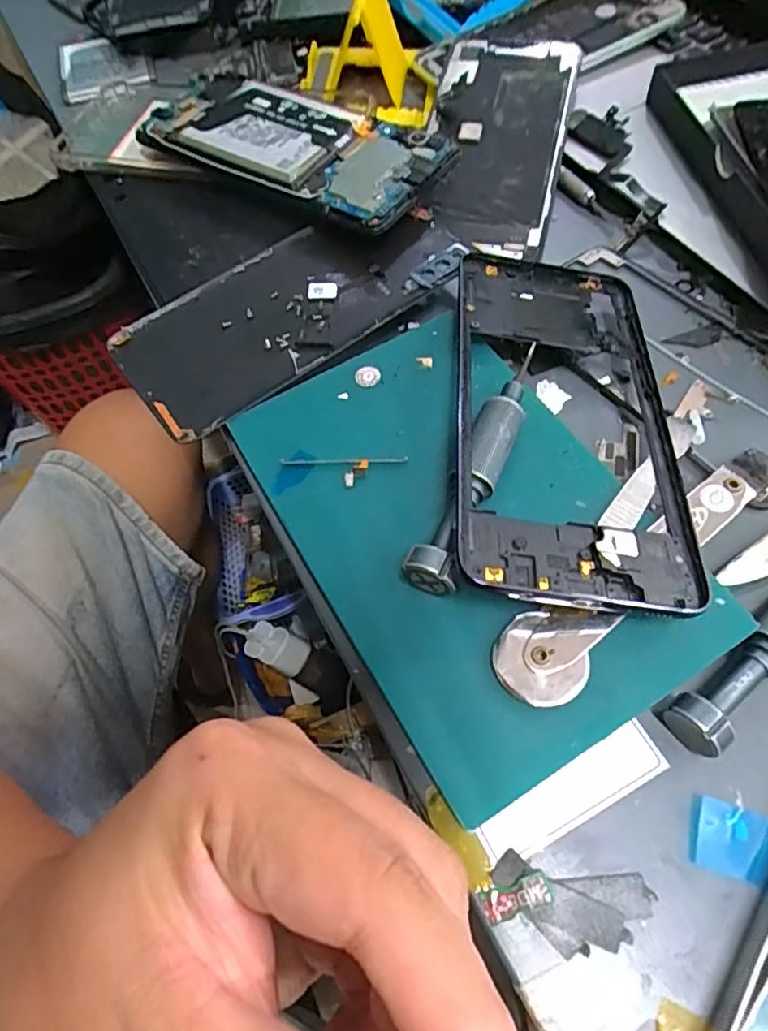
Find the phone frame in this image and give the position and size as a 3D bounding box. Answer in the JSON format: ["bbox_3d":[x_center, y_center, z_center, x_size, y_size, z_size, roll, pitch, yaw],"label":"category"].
[{"bbox_3d":[0.064,-0.042,0.212,0.077,0.009,0.164,7,54,-1],"label":"phone frame"}]

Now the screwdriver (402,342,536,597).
[{"bbox_3d":[0.034,-0.020,0.203,0.016,0.016,0.104,20,65,14],"label":"screwdriver"}]

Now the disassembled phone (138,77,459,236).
[{"bbox_3d":[-0.050,-0.181,0.287,0.159,0.011,0.062,27,72,18],"label":"disassembled phone"}]

